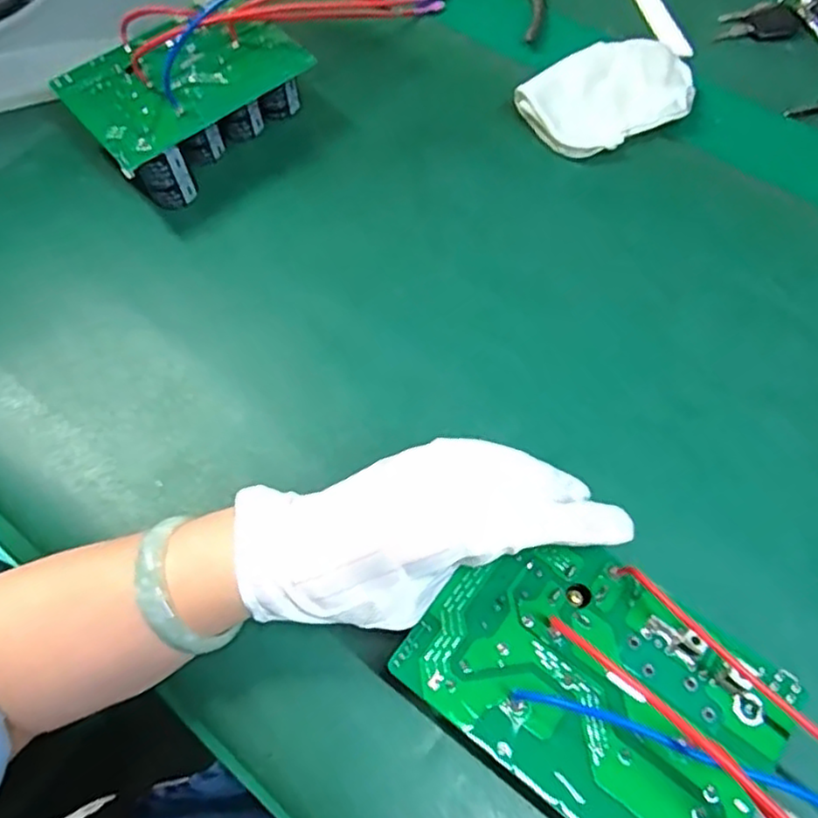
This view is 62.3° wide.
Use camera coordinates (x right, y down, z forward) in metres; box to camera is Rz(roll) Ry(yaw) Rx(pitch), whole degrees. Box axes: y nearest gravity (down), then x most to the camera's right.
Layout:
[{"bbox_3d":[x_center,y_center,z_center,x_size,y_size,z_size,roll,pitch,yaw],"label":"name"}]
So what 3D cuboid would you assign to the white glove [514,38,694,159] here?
[{"bbox_3d":[0.156,-0.243,0.527,0.119,0.024,0.087,-33,68,-13],"label":"white glove"}]

